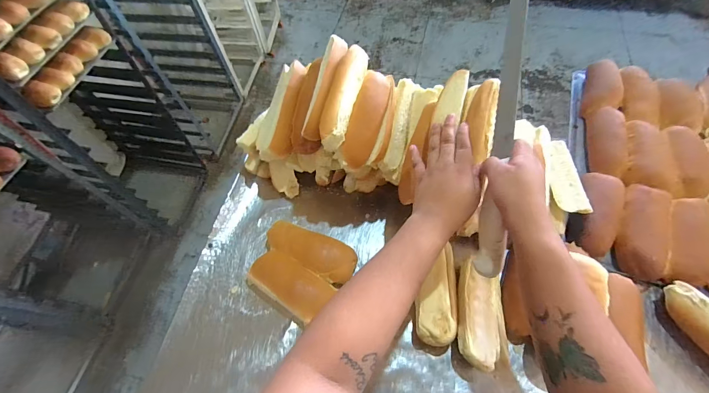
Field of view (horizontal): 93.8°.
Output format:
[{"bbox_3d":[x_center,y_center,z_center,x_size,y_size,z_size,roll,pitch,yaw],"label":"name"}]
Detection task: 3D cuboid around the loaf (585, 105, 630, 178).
[{"bbox_3d":[0.452,-0.095,0.596,0.049,0.049,0.143,11,61,10],"label":"loaf"}]

